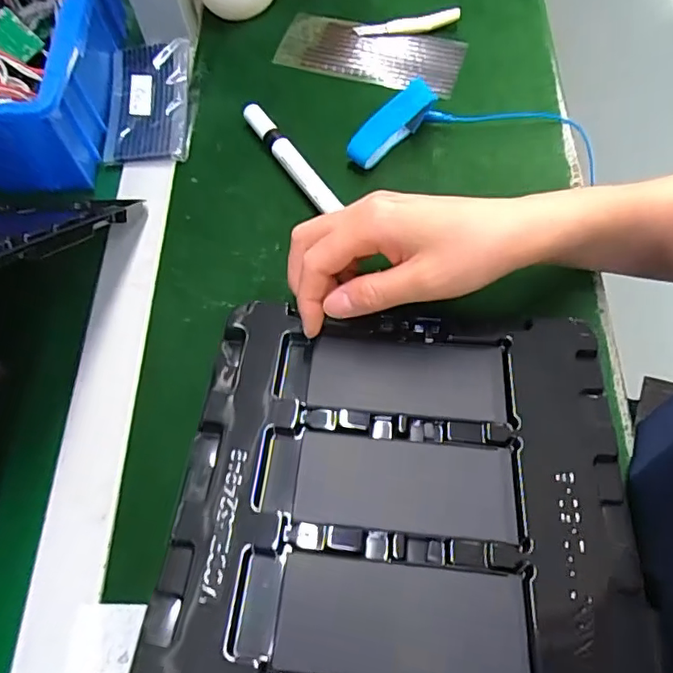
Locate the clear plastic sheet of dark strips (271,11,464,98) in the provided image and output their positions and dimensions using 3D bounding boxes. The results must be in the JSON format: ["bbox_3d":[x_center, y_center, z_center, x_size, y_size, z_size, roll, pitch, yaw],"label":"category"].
[{"bbox_3d":[0.028,-0.236,0.454,0.150,0.005,0.059,16,67,9],"label":"clear plastic sheet of dark strips"}]

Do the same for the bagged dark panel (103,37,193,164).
[{"bbox_3d":[-0.147,-0.185,0.429,0.066,0.019,0.111,-3,65,1],"label":"bagged dark panel"}]

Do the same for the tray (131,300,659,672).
[{"bbox_3d":[0.031,0.098,0.259,0.216,0.013,0.269,6,54,1],"label":"tray"}]

